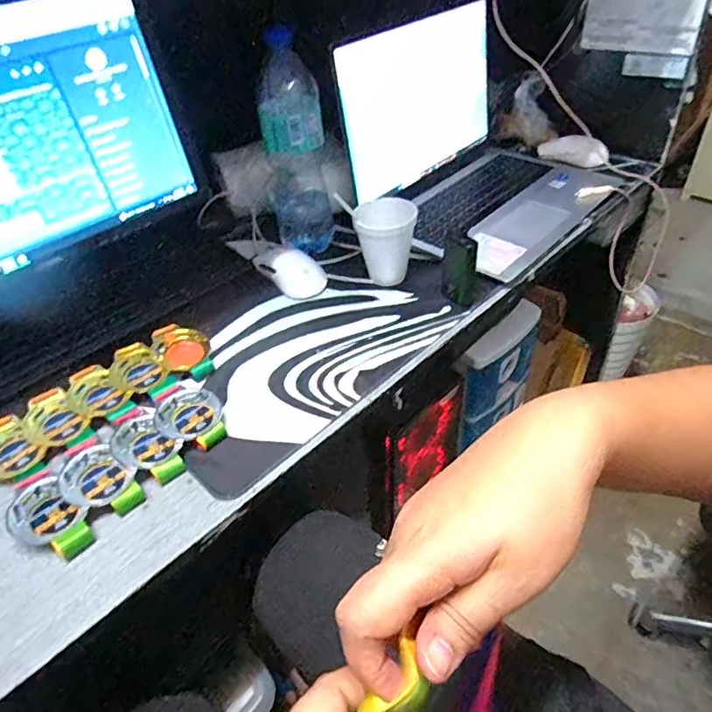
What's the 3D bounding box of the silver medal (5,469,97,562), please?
[{"bbox_3d":[-0.261,0.137,0.453,0.090,0.022,0.048,28,51,31],"label":"silver medal"}]

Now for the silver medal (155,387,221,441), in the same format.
[{"bbox_3d":[-0.165,0.056,0.524,0.068,0.011,0.059,19,47,23],"label":"silver medal"}]

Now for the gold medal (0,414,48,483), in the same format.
[{"bbox_3d":[-0.334,0.090,0.510,0.082,0.004,0.052,31,62,27],"label":"gold medal"}]

